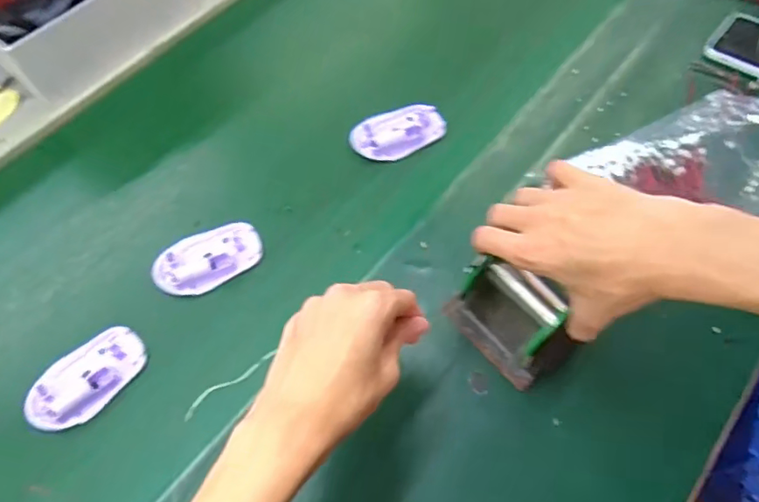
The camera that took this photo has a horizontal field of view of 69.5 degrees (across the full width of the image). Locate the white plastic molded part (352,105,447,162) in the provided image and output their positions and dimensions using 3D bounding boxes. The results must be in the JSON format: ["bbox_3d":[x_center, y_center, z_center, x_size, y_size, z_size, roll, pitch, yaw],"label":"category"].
[{"bbox_3d":[0.020,-0.127,0.573,0.096,0.013,0.061,-31,65,-13],"label":"white plastic molded part"}]

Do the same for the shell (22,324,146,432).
[{"bbox_3d":[-0.249,0.108,0.466,0.059,0.014,0.098,39,71,21],"label":"shell"}]

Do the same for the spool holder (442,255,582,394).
[{"bbox_3d":[0.106,0.050,0.431,0.057,0.076,0.095,-39,66,-16],"label":"spool holder"}]

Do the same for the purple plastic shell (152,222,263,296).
[{"bbox_3d":[-0.162,0.006,0.519,0.099,0.019,0.063,-24,63,-9],"label":"purple plastic shell"}]

